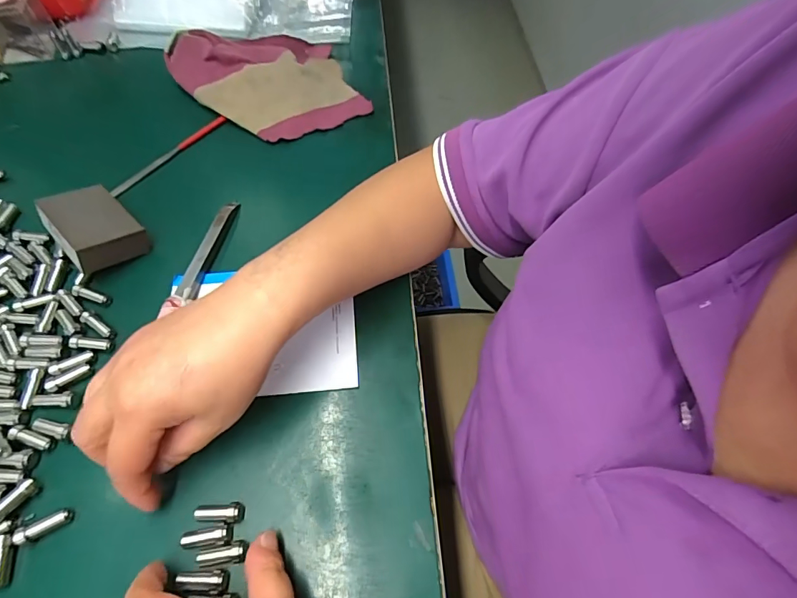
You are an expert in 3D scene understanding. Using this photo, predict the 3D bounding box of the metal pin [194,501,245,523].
[{"bbox_3d":[-0.108,0.129,0.259,0.027,0.009,0.011,-4,61,-4],"label":"metal pin"}]

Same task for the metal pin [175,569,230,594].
[{"bbox_3d":[-0.111,0.158,0.241,0.028,0.007,0.011,-1,61,-2],"label":"metal pin"}]

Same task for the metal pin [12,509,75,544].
[{"bbox_3d":[-0.209,0.134,0.255,0.027,0.010,0.010,-23,64,-13],"label":"metal pin"}]

